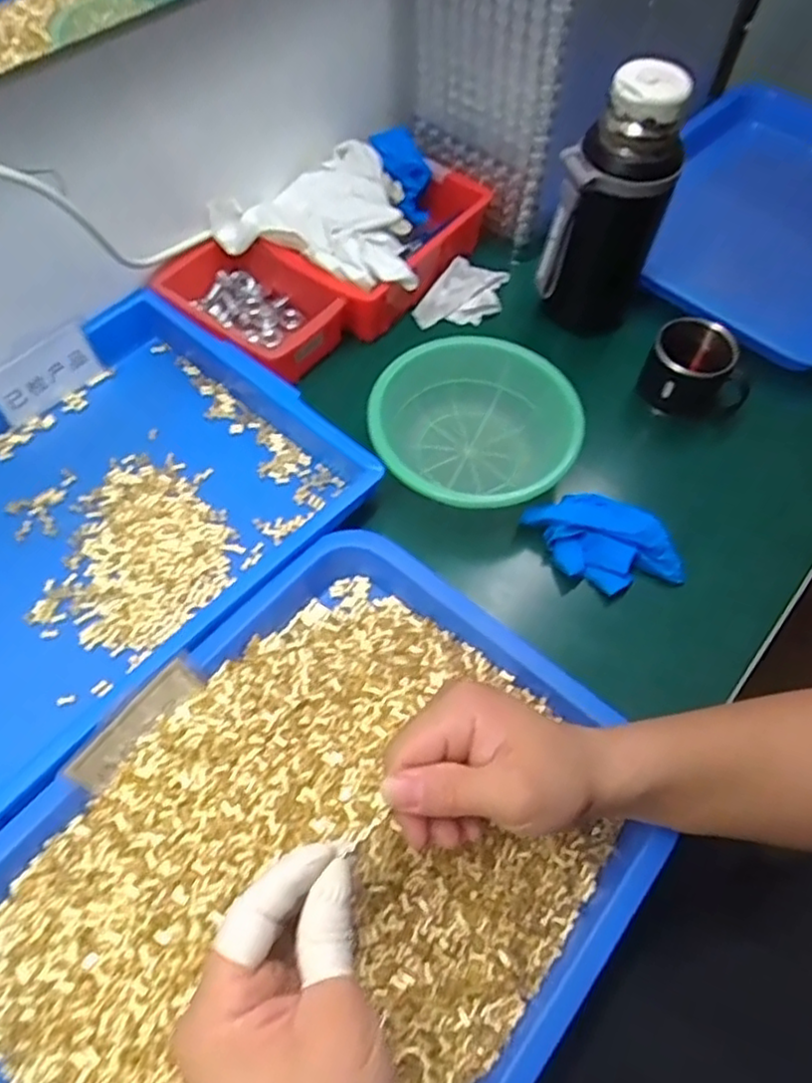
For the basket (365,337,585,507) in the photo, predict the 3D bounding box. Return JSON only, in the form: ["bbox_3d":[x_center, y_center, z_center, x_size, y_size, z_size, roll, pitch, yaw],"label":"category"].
[{"bbox_3d":[0.055,-0.087,0.551,0.159,0.058,0.154,1,61,-2],"label":"basket"}]

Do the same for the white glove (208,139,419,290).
[{"bbox_3d":[-0.062,-0.304,0.628,0.188,0.041,0.151,20,62,8],"label":"white glove"}]

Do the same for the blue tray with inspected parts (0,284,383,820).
[{"bbox_3d":[-0.274,-0.003,0.494,0.310,0.044,0.426,39,66,17],"label":"blue tray with inspected parts"}]

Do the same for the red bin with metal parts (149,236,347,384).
[{"bbox_3d":[-0.138,-0.207,0.600,0.153,0.053,0.104,29,64,13],"label":"red bin with metal parts"}]

